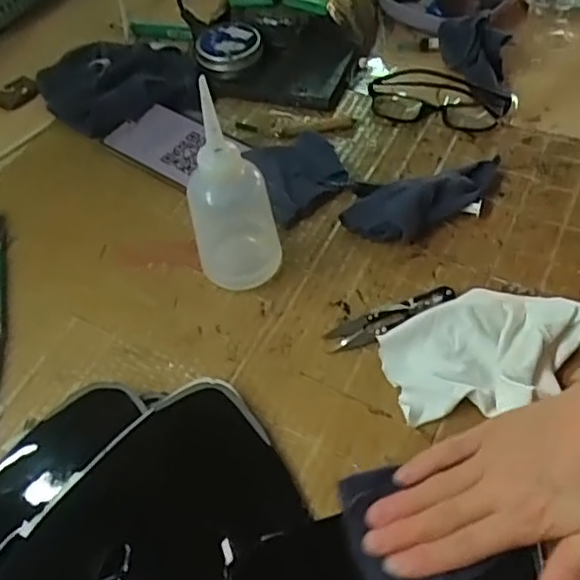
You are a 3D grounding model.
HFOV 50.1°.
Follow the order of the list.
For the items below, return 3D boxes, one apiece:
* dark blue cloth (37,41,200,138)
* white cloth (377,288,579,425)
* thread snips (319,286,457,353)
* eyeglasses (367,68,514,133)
[{"bbox_3d":[-0.180,-0.217,0.639,0.172,0.034,0.127,-8,54,0],"label":"dark blue cloth"},{"bbox_3d":[0.137,0.040,0.437,0.139,0.023,0.086,-9,54,-1],"label":"white cloth"},{"bbox_3d":[0.076,0.022,0.466,0.100,0.009,0.022,-17,55,-7],"label":"thread snips"},{"bbox_3d":[0.138,-0.179,0.585,0.128,0.034,0.041,12,56,14],"label":"eyeglasses"}]

